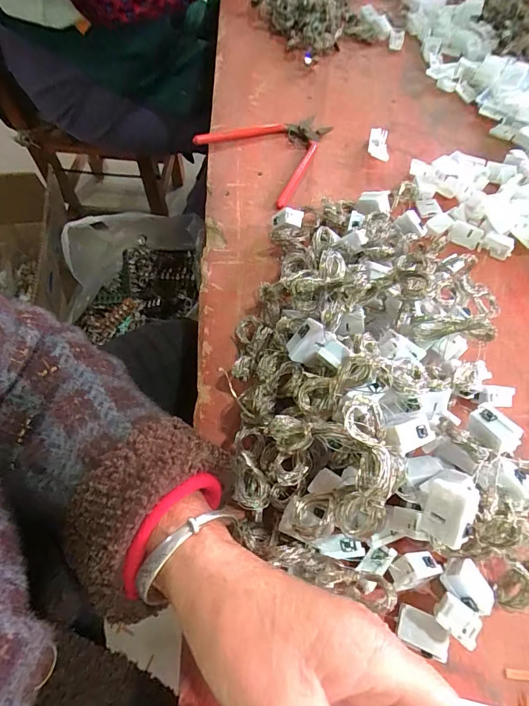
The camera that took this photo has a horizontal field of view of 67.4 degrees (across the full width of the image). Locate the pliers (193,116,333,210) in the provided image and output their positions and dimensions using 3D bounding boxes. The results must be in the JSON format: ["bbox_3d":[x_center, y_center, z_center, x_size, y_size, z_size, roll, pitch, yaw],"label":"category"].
[{"bbox_3d":[-0.009,-0.226,0.435,0.124,0.016,0.162,20,61,9],"label":"pliers"}]

